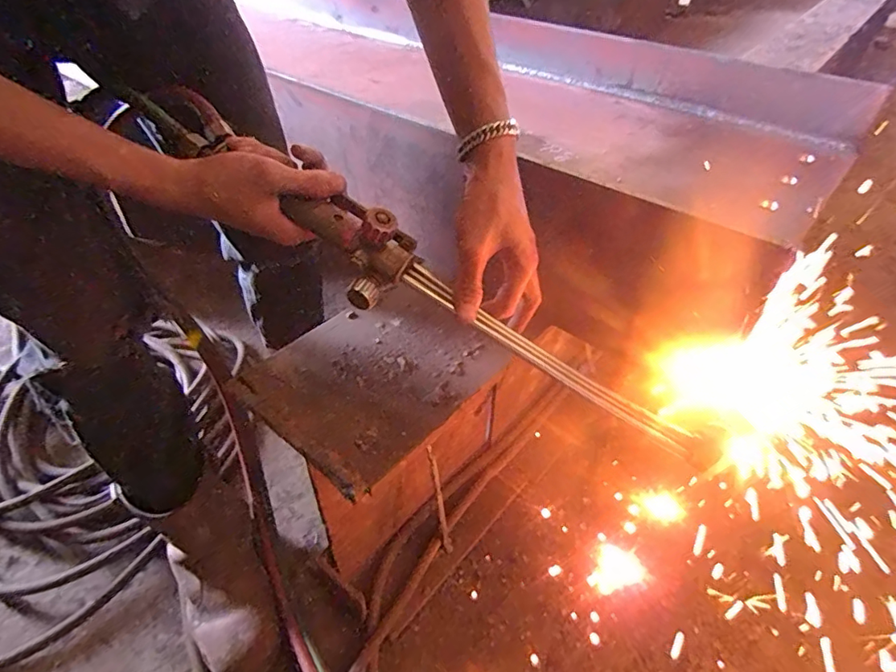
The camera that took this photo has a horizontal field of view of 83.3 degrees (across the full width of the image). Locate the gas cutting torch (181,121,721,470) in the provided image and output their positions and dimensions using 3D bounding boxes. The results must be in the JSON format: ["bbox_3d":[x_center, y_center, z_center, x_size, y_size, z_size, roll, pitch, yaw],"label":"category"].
[{"bbox_3d":[0.014,-0.023,0.403,0.467,0.049,0.064,34,47,0],"label":"gas cutting torch"}]

